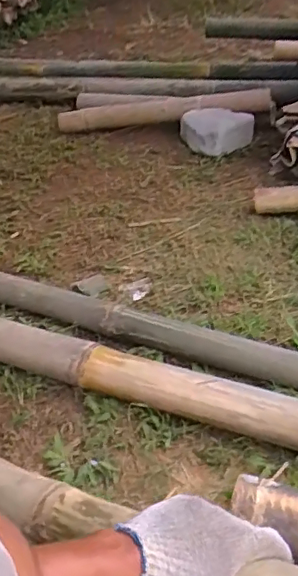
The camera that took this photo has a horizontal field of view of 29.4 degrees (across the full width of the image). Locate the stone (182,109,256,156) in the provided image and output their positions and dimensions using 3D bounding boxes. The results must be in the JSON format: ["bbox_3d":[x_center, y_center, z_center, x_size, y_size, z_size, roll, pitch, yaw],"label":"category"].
[{"bbox_3d":[0.183,-0.471,1.674,0.153,0.096,0.210,-22,40,-19],"label":"stone"}]

